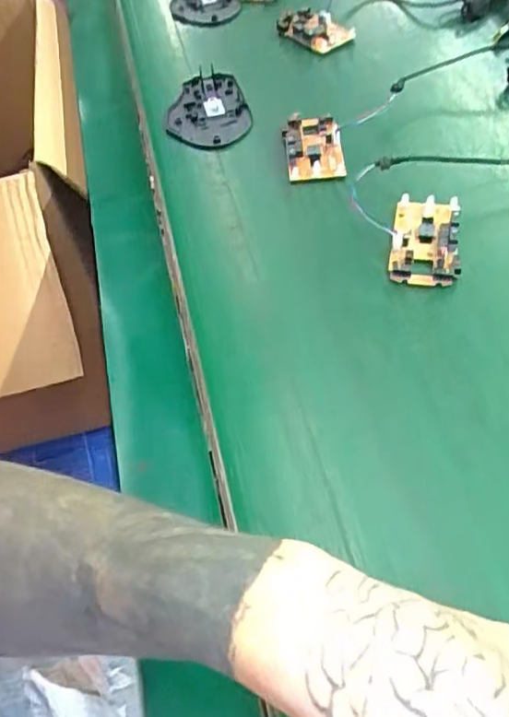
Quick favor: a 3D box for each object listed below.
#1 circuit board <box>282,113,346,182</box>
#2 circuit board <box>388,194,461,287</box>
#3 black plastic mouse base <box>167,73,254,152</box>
[{"bbox_3d":[0.047,-0.171,0.507,0.045,0.009,0.068,-6,53,2],"label":"circuit board"},{"bbox_3d":[0.119,-0.085,0.439,0.045,0.012,0.083,6,54,11],"label":"circuit board"},{"bbox_3d":[-0.040,-0.221,0.561,0.072,0.010,0.106,-4,53,3],"label":"black plastic mouse base"}]

